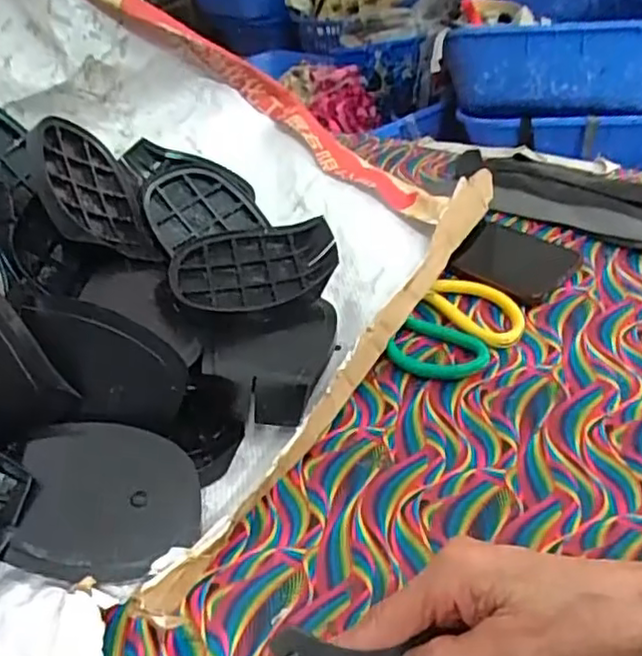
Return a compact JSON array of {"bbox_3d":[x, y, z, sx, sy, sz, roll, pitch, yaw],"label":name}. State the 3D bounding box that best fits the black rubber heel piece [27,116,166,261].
[{"bbox_3d":[-0.173,-0.104,0.507,0.022,0.091,0.113,-32,59,25],"label":"black rubber heel piece"}]

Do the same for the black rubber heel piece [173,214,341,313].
[{"bbox_3d":[-0.050,-0.048,0.509,0.123,0.019,0.087,-14,39,-6],"label":"black rubber heel piece"}]

